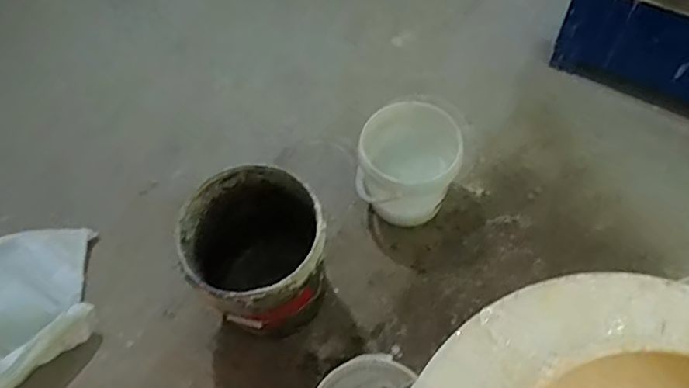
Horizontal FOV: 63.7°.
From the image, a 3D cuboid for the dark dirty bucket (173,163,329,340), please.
[{"bbox_3d":[-0.196,0.164,1.320,0.294,0.402,0.307,-1,60,2],"label":"dark dirty bucket"}]

